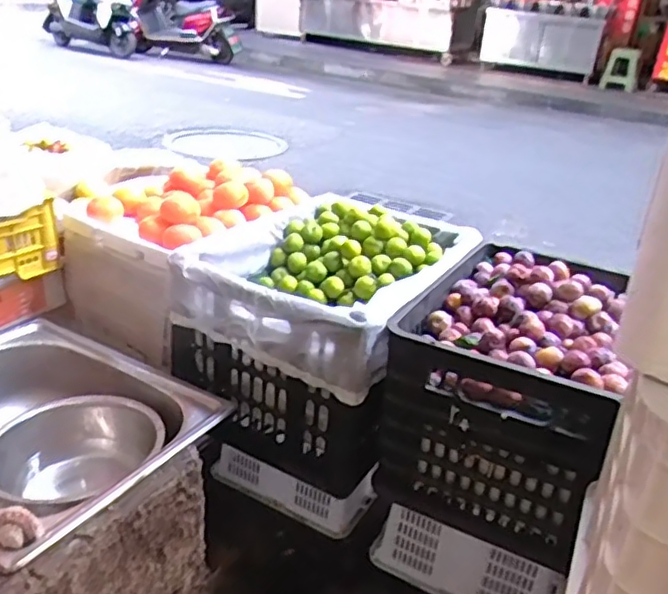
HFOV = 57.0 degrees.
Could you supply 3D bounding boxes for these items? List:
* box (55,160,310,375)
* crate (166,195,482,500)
[{"bbox_3d":[-0.297,-0.096,1.247,0.327,0.276,0.446,15,28,20],"label":"box"},{"bbox_3d":[0.003,0.028,1.132,0.391,0.292,0.537,14,27,18],"label":"crate"}]

